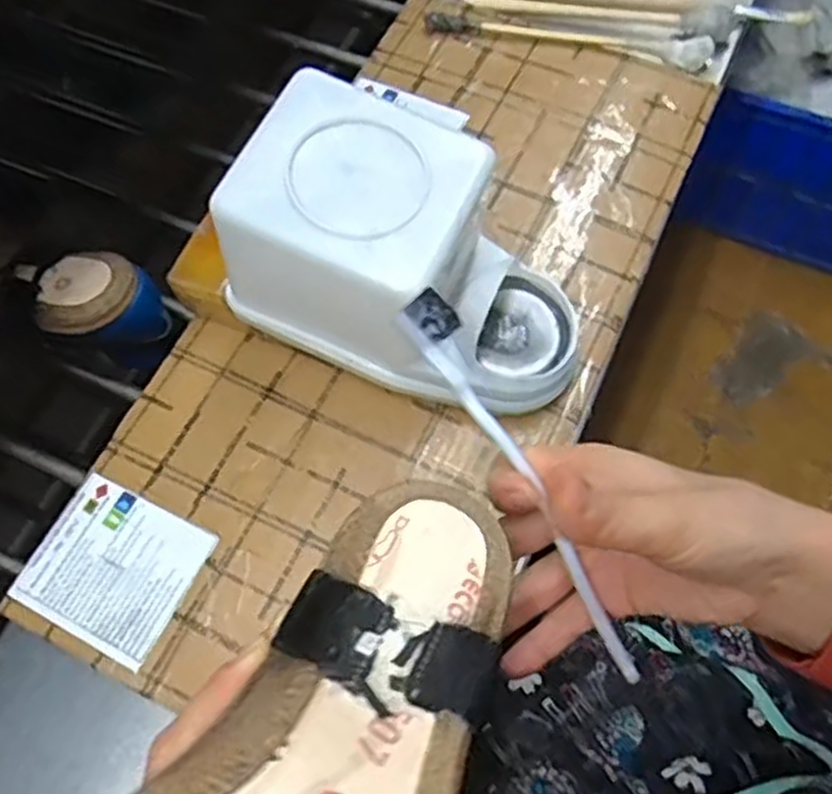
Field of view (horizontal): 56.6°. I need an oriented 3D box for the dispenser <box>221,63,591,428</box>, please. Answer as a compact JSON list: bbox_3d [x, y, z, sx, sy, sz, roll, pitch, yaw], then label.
[{"bbox_3d":[0.002,-0.065,0.401,0.170,0.126,0.101,23,70,11],"label":"dispenser"}]

